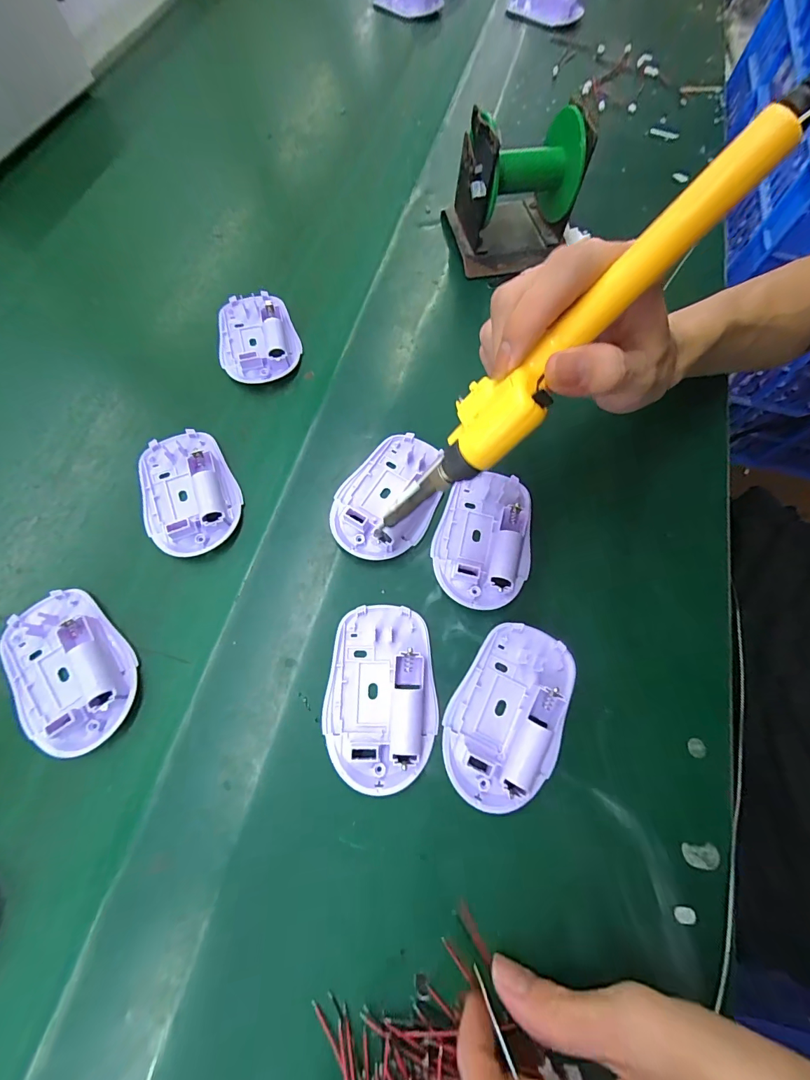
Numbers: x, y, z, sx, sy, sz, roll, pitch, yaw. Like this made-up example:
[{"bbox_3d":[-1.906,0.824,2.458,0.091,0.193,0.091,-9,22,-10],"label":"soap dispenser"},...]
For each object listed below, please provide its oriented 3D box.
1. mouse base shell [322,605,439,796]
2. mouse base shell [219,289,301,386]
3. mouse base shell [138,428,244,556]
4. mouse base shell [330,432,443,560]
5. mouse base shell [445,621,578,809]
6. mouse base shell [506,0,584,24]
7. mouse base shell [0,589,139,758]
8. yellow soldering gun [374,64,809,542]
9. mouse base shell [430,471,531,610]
[{"bbox_3d":[-0.014,0.085,0.232,0.060,0.016,0.096,-3,68,-1],"label":"mouse base shell"},{"bbox_3d":[-0.118,-0.162,0.330,0.061,0.023,0.087,-22,69,-8],"label":"mouse base shell"},{"bbox_3d":[-0.147,-0.034,0.279,0.060,0.015,0.092,-17,69,-6],"label":"mouse base shell"},{"bbox_3d":[-0.010,-0.031,0.279,0.062,0.011,0.095,20,70,8],"label":"mouse base shell"},{"bbox_3d":[0.057,0.095,0.230,0.056,0.015,0.096,29,71,12],"label":"mouse base shell"},{"bbox_3d":[0.184,-0.697,0.544,0.093,0.023,0.064,12,70,1],"label":"mouse base shell"},{"bbox_3d":[-0.194,0.073,0.235,0.091,0.016,0.061,40,74,15],"label":"mouse base shell"},{"bbox_3d":[0.062,-0.077,0.177,0.240,0.023,0.038,-43,68,27],"label":"yellow soldering gun"},{"bbox_3d":[0.051,-0.002,0.268,0.060,0.014,0.090,6,68,3],"label":"mouse base shell"}]

